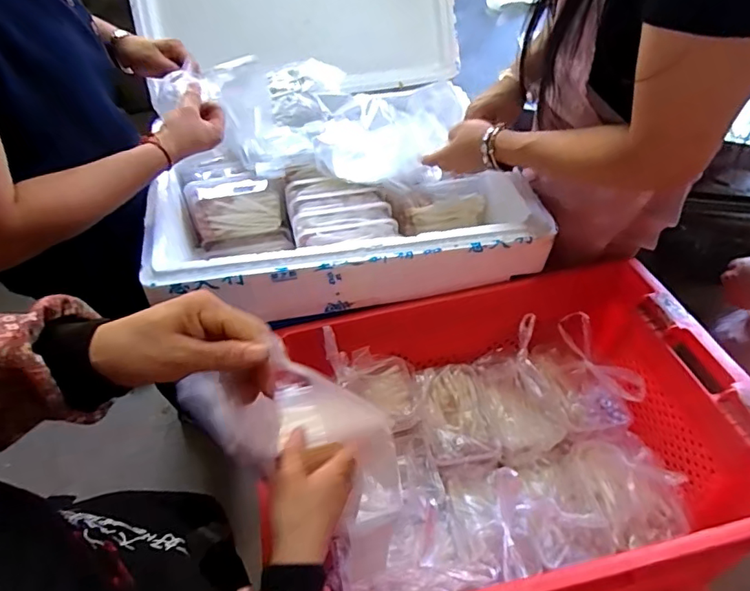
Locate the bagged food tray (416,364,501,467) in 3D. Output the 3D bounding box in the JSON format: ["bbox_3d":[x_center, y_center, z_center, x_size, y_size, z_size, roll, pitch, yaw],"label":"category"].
[{"bbox_3d":[0.122,0.186,0.808,0.113,0.049,0.161,-11,62,-7],"label":"bagged food tray"}]

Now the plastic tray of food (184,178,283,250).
[{"bbox_3d":[-0.251,-0.155,0.921,0.157,0.111,0.032,-12,31,-6],"label":"plastic tray of food"}]

